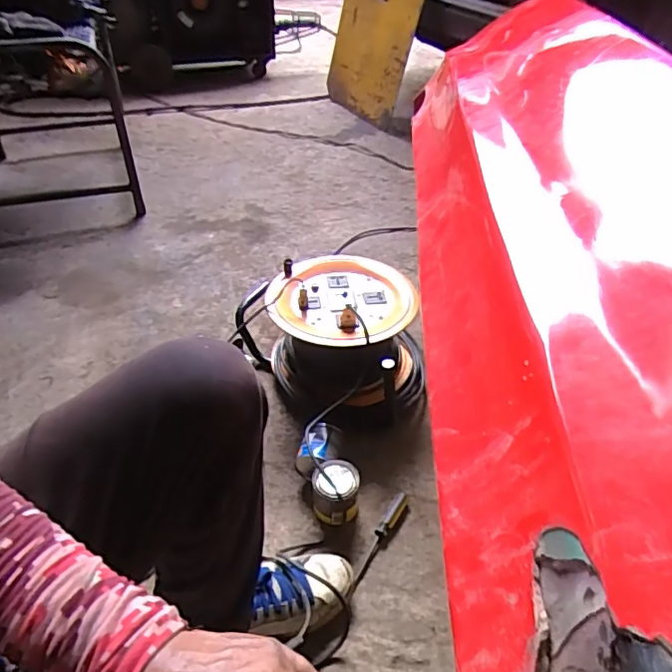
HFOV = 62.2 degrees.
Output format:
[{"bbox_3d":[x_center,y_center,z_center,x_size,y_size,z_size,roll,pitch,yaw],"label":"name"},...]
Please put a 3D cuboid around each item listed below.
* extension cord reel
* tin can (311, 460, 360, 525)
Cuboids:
[{"bbox_3d":[0.016,-0.011,1.093,0.328,0.181,0.302,0,40,0],"label":"extension cord reel"},{"bbox_3d":[-0.001,0.252,0.888,0.072,0.087,0.073,0,40,0],"label":"tin can"}]

